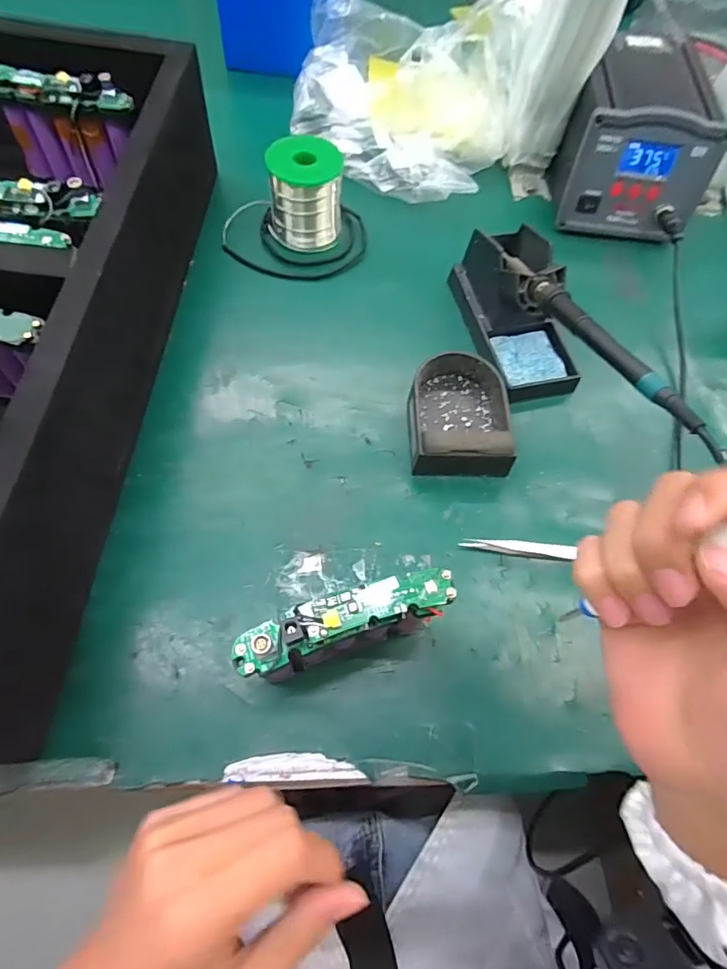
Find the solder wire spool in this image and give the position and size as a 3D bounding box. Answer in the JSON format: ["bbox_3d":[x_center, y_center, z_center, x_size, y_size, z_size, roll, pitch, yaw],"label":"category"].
[{"bbox_3d":[-0.054,-0.276,0.485,0.063,0.075,0.063,3,64,-6],"label":"solder wire spool"}]

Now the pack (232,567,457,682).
[{"bbox_3d":[-0.010,0.083,0.288,0.114,0.105,0.023,-15,67,-14],"label":"pack"}]

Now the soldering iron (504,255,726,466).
[{"bbox_3d":[0.162,-0.105,0.355,0.017,0.013,0.249,-14,49,-10],"label":"soldering iron"}]

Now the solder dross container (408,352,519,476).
[{"bbox_3d":[0.076,-0.056,0.404,0.079,0.036,0.109,0,64,-5],"label":"solder dross container"}]

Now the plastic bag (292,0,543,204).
[{"bbox_3d":[0.040,-0.424,0.537,0.239,0.121,0.229,15,63,2],"label":"plastic bag"}]

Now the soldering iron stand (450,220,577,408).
[{"bbox_3d":[0.135,-0.154,0.435,0.070,0.071,0.149,-11,65,-10],"label":"soldering iron stand"}]

